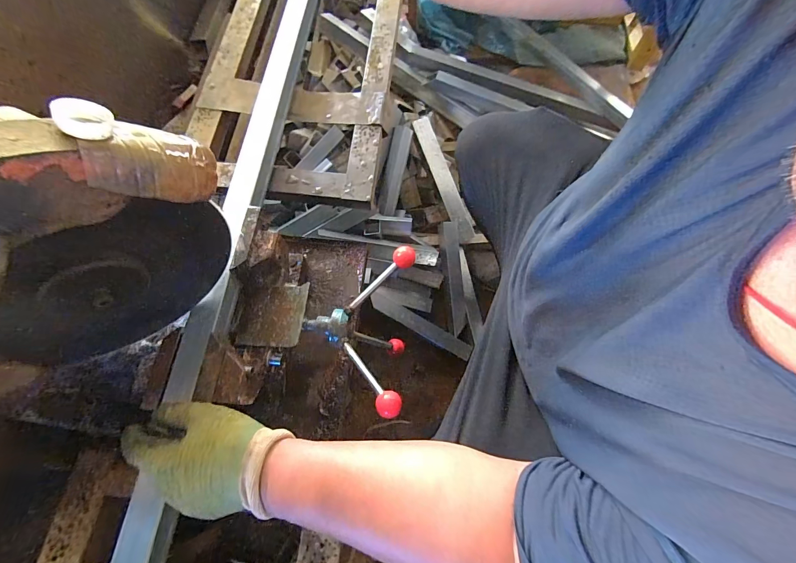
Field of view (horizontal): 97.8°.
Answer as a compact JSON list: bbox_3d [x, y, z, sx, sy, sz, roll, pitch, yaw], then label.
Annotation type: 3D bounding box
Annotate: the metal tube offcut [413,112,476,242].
[{"bbox_3d":[0.130,-0.285,0.966,0.048,0.026,0.355,-23,91,-9],"label":"metal tube offcut"}]

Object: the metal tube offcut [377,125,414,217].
[{"bbox_3d":[-0.009,-0.306,0.973,0.061,0.030,0.247,15,94,-28],"label":"metal tube offcut"}]

